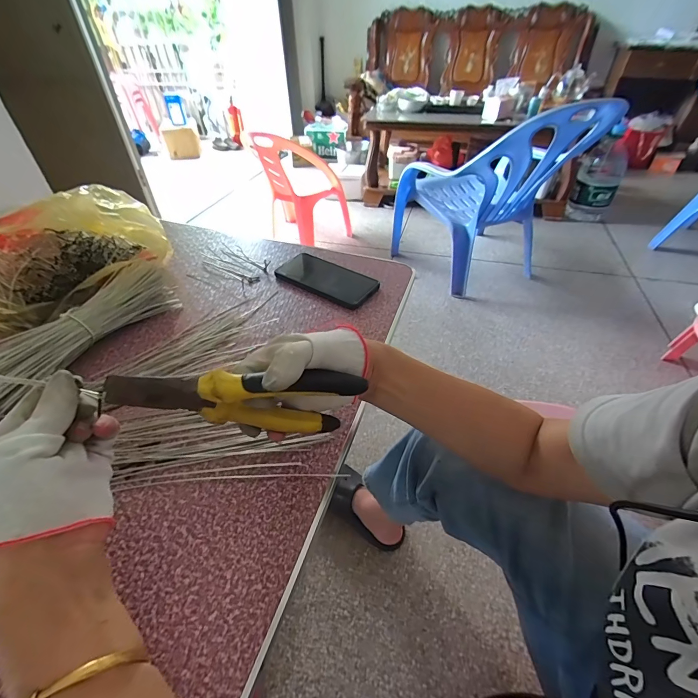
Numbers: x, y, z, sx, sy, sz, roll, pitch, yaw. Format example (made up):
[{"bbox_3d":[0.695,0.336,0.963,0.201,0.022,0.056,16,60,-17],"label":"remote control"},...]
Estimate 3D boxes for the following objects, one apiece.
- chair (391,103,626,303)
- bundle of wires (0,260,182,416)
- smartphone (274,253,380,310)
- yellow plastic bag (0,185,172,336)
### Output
[{"bbox_3d":[0.578,-0.647,1.516,0.583,0.707,0.641,-18,45,-18],"label":"chair"},{"bbox_3d":[-0.329,-0.024,0.441,0.058,0.064,0.262,16,45,18],"label":"bundle of wires"},{"bbox_3d":[-0.035,-0.116,0.581,0.160,0.013,0.084,27,51,22],"label":"smartphone"},{"bbox_3d":[-0.406,-0.147,0.506,0.263,0.119,0.177,-27,48,-26],"label":"yellow plastic bag"}]

